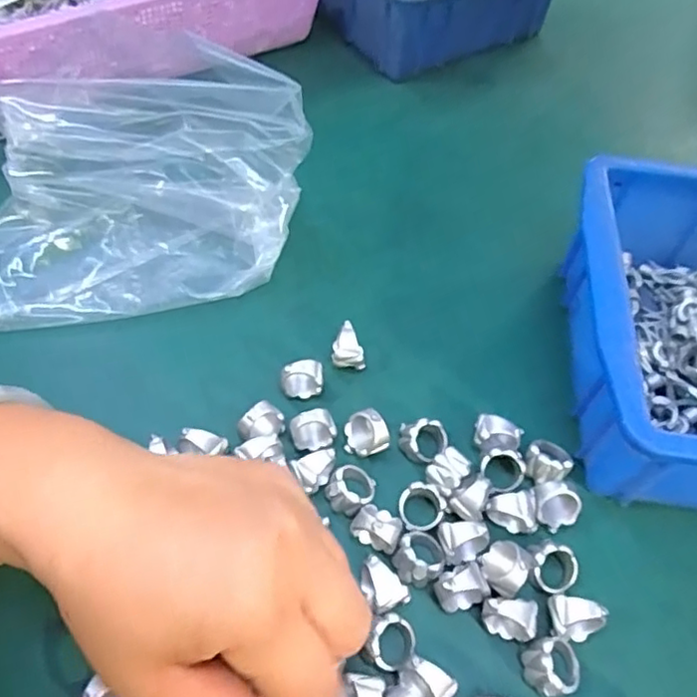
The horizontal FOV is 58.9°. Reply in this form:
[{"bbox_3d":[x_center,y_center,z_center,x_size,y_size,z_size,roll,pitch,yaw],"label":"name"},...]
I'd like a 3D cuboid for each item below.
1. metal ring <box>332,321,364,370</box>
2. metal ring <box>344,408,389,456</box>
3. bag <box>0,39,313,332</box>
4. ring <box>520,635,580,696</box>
[{"bbox_3d":[0.000,0.001,0.330,0.016,0.023,0.020,1,56,-1],"label":"metal ring"},{"bbox_3d":[0.008,0.042,0.301,0.020,0.019,0.019,1,56,-1],"label":"metal ring"},{"bbox_3d":[-0.118,-0.083,0.338,0.190,0.101,0.101,-7,56,-7],"label":"bag"},{"bbox_3d":[0.083,0.129,0.249,0.023,0.016,0.020,-7,56,-7],"label":"ring"}]

